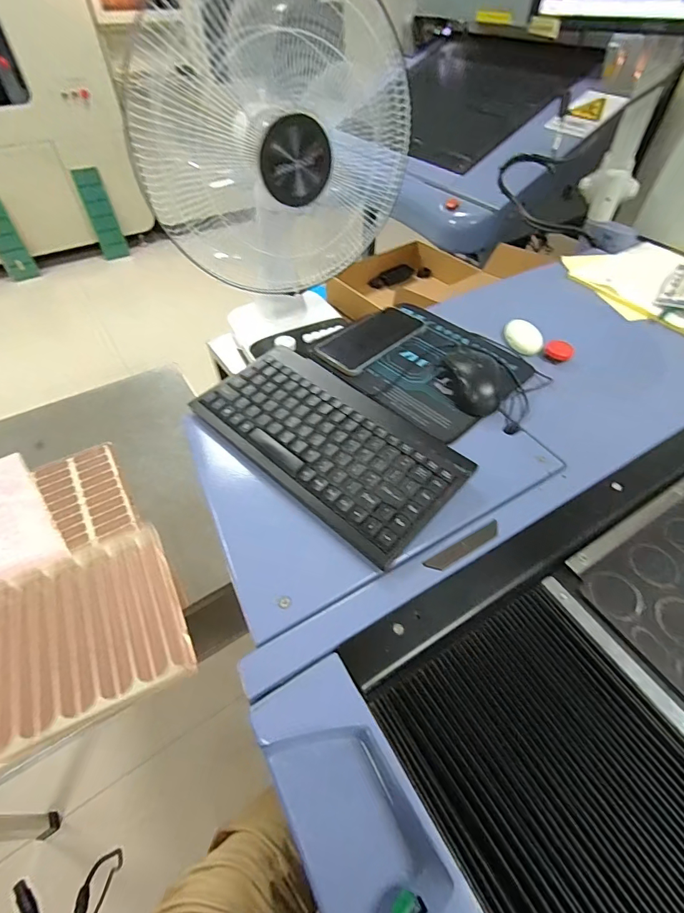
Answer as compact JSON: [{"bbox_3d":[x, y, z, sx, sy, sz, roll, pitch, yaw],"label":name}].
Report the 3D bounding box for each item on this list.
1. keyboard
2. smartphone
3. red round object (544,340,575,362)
[{"bbox_3d":[-0.022,-0.020,0.445,0.286,0.028,0.147,35,57,25],"label":"keyboard"},{"bbox_3d":[0.040,-0.169,0.586,0.083,0.005,0.162,36,58,26],"label":"smartphone"},{"bbox_3d":[0.317,-0.153,0.606,0.039,0.013,0.040,1,49,-1],"label":"red round object"}]

